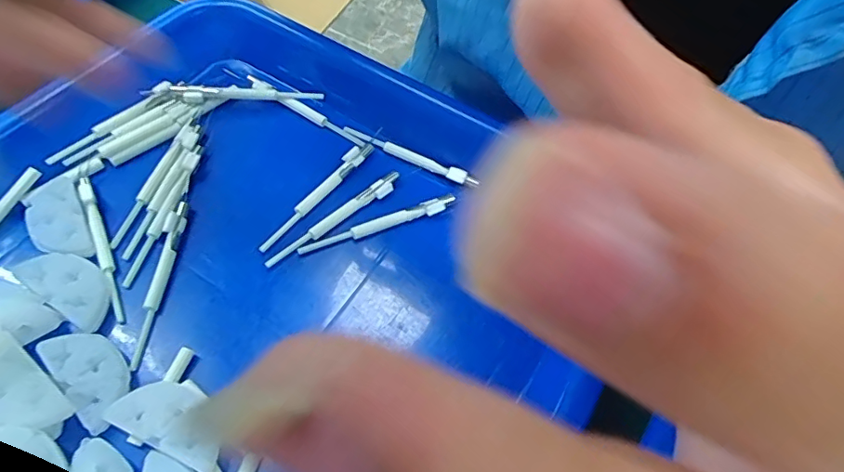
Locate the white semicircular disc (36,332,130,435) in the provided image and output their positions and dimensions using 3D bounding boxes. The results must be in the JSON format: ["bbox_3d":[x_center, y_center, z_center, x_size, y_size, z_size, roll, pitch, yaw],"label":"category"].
[{"bbox_3d":[-0.113,0.046,0.179,0.037,0.004,0.020,40,64,21],"label":"white semicircular disc"}]

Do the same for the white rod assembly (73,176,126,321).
[{"bbox_3d":[-0.127,0.003,0.208,0.005,0.010,0.068,-22,60,-19],"label":"white rod assembly"}]

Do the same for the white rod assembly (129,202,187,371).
[{"bbox_3d":[-0.102,0.016,0.202,0.007,0.007,0.068,4,57,-1],"label":"white rod assembly"}]

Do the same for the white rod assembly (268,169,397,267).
[{"bbox_3d":[-0.036,-0.009,0.221,0.068,0.004,0.007,-37,66,-23],"label":"white rod assembly"}]

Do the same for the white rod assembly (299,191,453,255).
[{"bbox_3d":[-0.018,-0.004,0.222,0.068,0.004,0.007,-21,61,-16],"label":"white rod assembly"}]

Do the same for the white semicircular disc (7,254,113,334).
[{"bbox_3d":[-0.131,0.017,0.194,0.039,0.004,0.020,28,60,14],"label":"white semicircular disc"}]

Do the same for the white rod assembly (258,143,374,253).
[{"bbox_3d":[-0.044,-0.019,0.227,0.007,0.004,0.070,30,61,15],"label":"white rod assembly"}]

